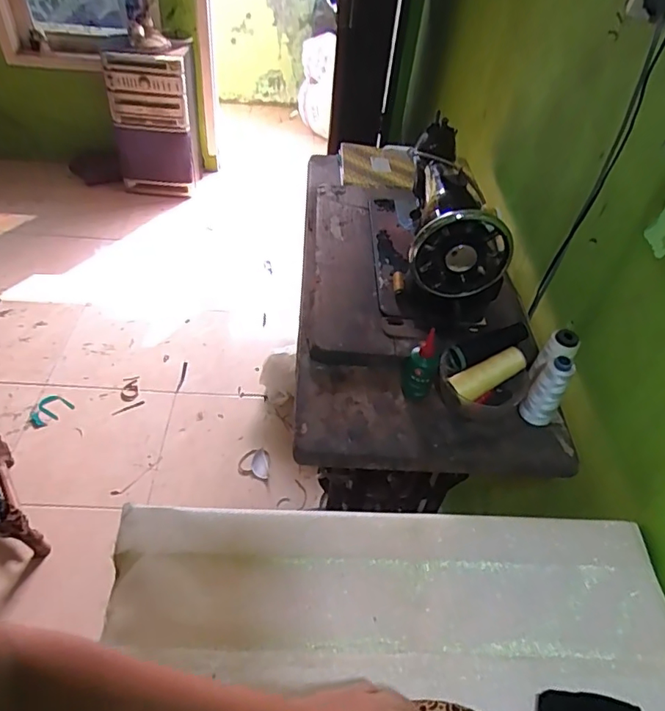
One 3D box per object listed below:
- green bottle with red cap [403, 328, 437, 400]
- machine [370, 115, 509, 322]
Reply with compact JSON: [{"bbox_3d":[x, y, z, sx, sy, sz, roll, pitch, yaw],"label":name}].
[{"bbox_3d":[0.125,0.011,0.748,0.045,0.097,0.053,15,46,8],"label":"green bottle with red cap"},{"bbox_3d":[0.169,-0.237,0.900,0.169,0.206,0.378,2,46,-5],"label":"machine"}]

